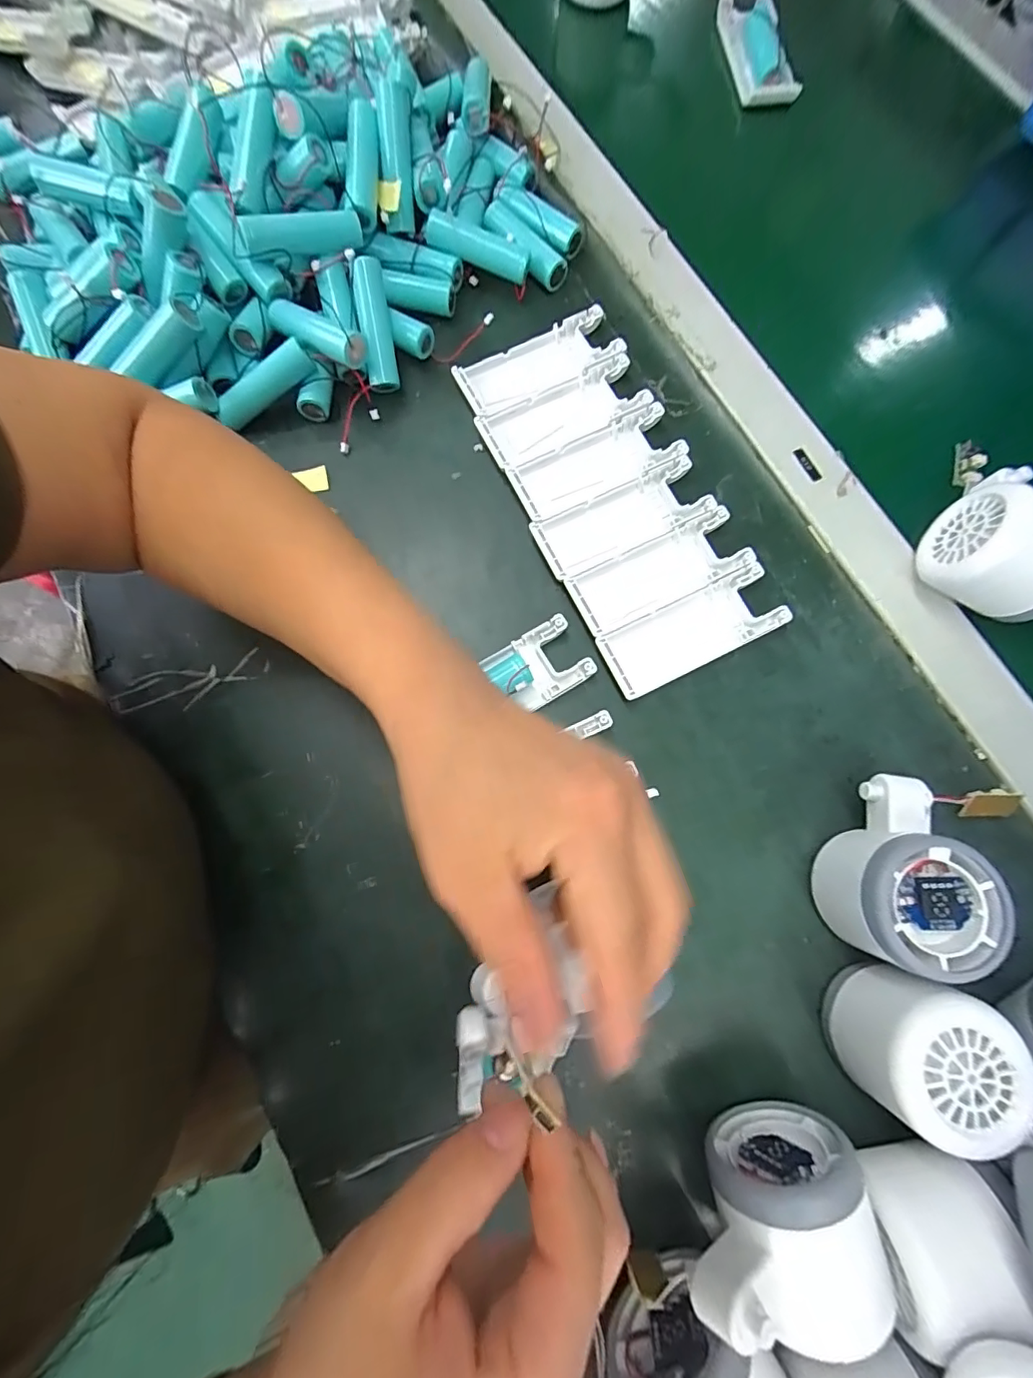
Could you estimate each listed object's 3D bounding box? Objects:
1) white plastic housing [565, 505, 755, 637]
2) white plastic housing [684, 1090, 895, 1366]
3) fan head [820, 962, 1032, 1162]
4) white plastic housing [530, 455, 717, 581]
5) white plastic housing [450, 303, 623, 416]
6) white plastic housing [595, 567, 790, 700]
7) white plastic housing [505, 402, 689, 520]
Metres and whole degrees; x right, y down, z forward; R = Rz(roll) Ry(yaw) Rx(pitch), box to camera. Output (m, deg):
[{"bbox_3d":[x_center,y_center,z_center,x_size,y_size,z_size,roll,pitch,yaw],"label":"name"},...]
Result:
[{"bbox_3d":[0.081,-0.067,0.291,0.102,0.006,0.039,-27,81,-6],"label":"white plastic housing"},{"bbox_3d":[0.103,0.217,0.205,0.077,0.066,0.055,-14,80,-3],"label":"white plastic housing"},{"bbox_3d":[0.173,0.156,0.225,0.054,0.056,0.056,24,80,3],"label":"fan head"},{"bbox_3d":[0.061,-0.100,0.299,0.102,0.008,0.038,-25,81,-5],"label":"white plastic housing"},{"bbox_3d":[0.014,-0.204,0.319,0.103,0.009,0.038,-27,81,-6],"label":"white plastic housing"},{"bbox_3d":[0.097,-0.032,0.285,0.102,0.008,0.039,-26,81,-6],"label":"white plastic housing"},{"bbox_3d":[0.047,-0.135,0.306,0.102,0.008,0.039,-24,81,-5],"label":"white plastic housing"}]

